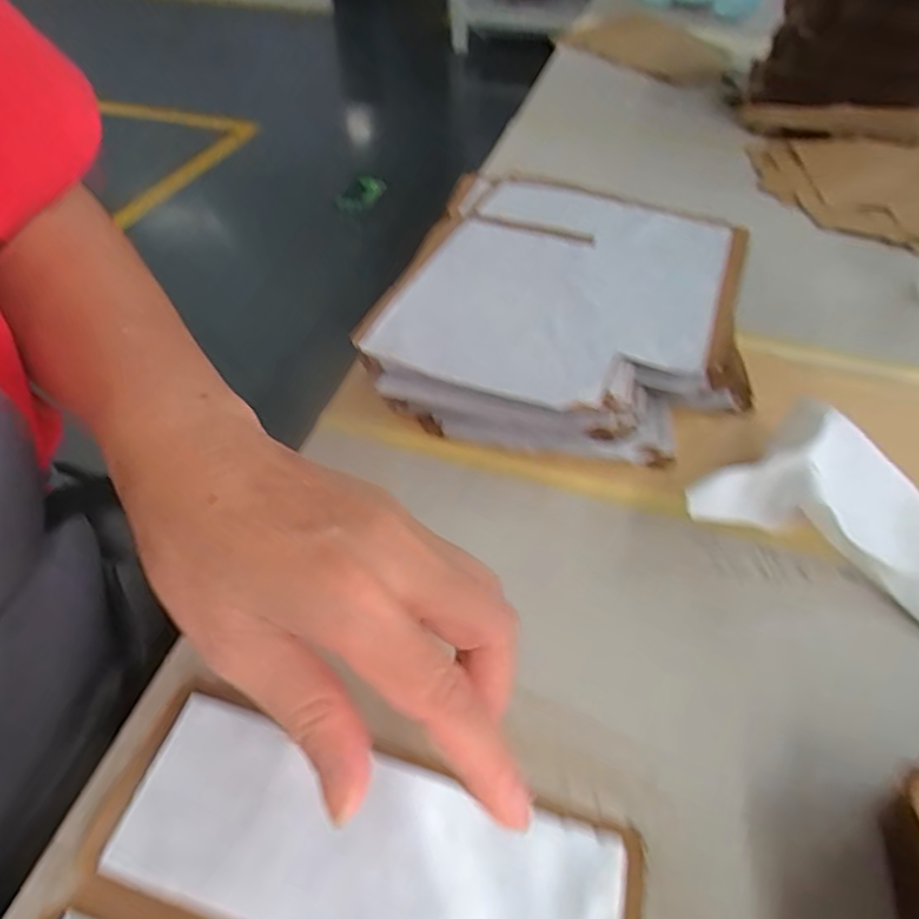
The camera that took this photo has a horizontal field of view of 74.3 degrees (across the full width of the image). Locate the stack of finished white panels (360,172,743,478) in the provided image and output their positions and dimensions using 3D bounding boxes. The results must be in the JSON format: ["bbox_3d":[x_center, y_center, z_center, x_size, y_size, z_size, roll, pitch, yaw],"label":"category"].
[{"bbox_3d":[0.079,-0.104,0.412,0.225,0.054,0.259,17,50,12],"label":"stack of finished white panels"}]

